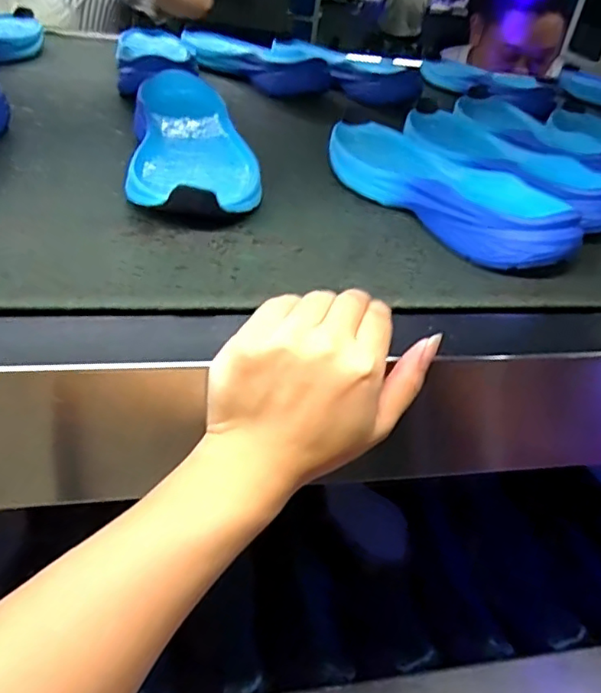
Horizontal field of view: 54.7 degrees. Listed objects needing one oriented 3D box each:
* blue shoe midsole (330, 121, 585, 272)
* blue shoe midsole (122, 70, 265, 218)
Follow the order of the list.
[{"bbox_3d":[0.109,-0.136,0.476,0.103,0.042,0.265,-19,44,-32],"label":"blue shoe midsole"},{"bbox_3d":[-0.087,-0.165,0.476,0.094,0.039,0.263,3,42,-13],"label":"blue shoe midsole"}]

